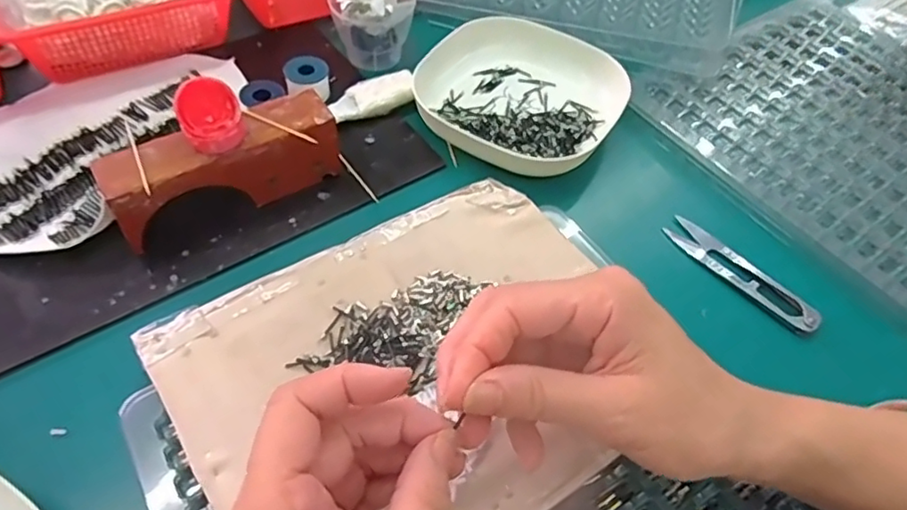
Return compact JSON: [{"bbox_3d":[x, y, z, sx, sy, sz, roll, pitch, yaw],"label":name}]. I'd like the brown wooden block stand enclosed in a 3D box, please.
[{"bbox_3d":[-0.134,-0.052,0.358,0.131,0.045,0.033,-28,61,-24],"label":"brown wooden block stand"}]

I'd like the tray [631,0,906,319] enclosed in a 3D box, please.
[{"bbox_3d":[0.316,-0.102,0.460,0.284,0.012,0.249,-28,58,-24],"label":"tray"}]

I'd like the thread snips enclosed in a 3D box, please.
[{"bbox_3d":[0.180,0.011,0.378,0.022,0.014,0.103,-30,58,-26],"label":"thread snips"}]

